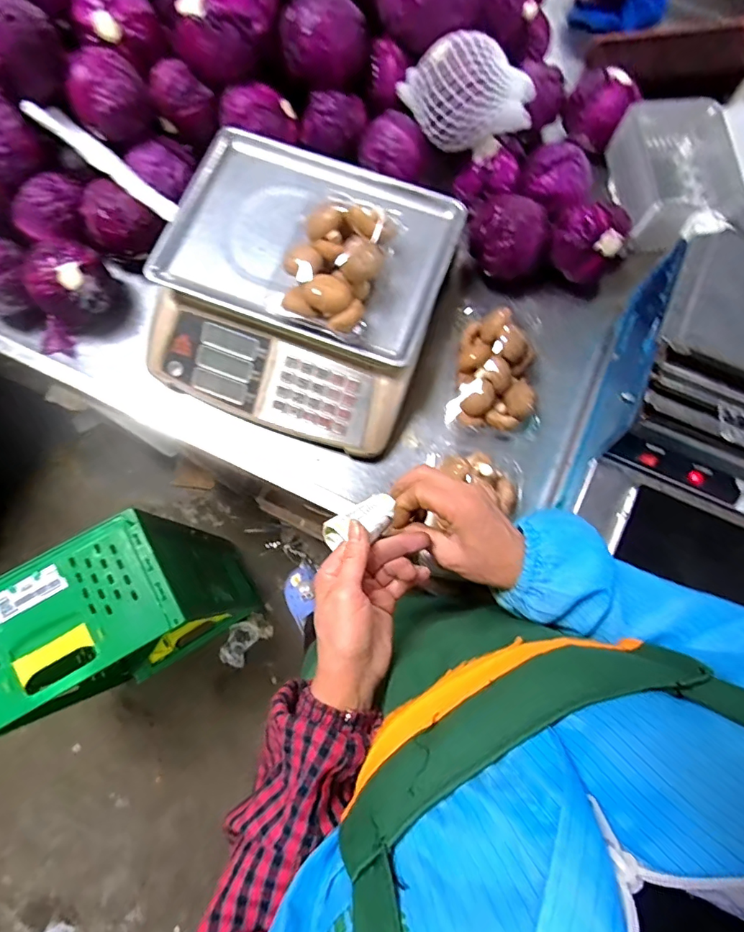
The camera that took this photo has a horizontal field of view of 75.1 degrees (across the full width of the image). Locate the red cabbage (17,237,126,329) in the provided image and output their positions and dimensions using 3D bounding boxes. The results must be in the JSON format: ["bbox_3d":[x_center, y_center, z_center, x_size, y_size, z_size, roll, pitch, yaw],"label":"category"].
[{"bbox_3d":[-0.418,-0.253,0.683,0.104,0.113,0.107,-42,81,-10],"label":"red cabbage"}]

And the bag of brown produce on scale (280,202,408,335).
[{"bbox_3d":[-0.039,-0.242,0.568,0.107,0.056,0.164,19,77,3],"label":"bag of brown produce on scale"}]

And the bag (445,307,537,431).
[{"bbox_3d":[0.171,-0.131,0.656,0.113,0.047,0.161,15,77,2],"label":"bag"}]

